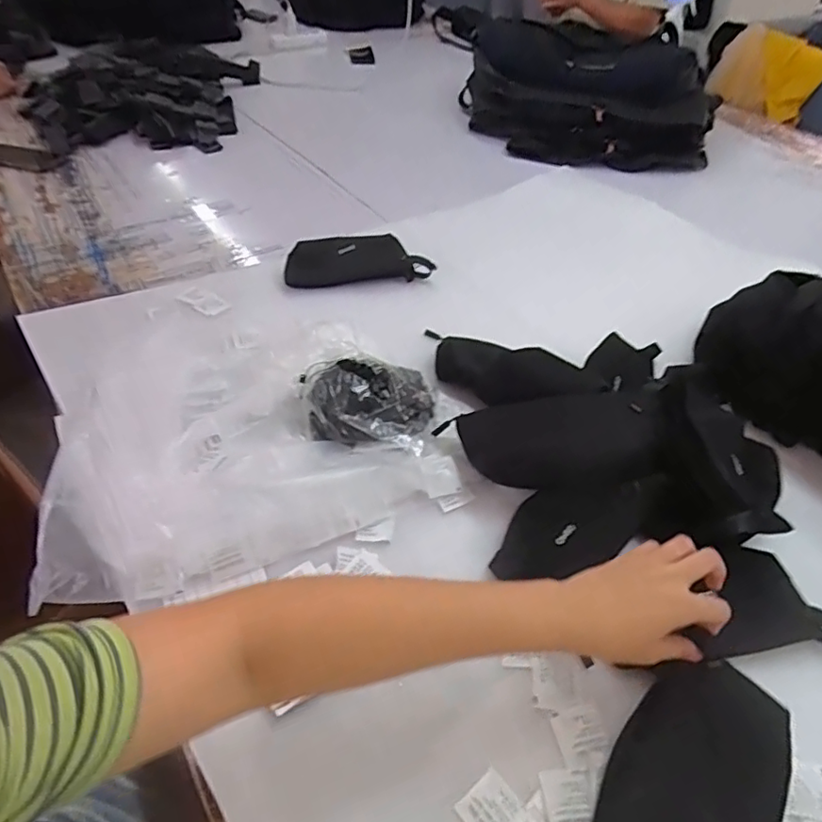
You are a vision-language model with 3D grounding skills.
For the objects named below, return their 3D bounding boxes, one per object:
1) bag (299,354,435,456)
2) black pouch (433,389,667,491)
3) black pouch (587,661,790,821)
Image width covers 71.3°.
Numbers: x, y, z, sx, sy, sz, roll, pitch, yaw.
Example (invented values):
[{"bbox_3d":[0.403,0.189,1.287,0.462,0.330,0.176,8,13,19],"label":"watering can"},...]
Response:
[{"bbox_3d":[-0.050,-0.017,0.656,0.147,0.048,0.130,4,45,0],"label":"bag"},{"bbox_3d":[0.150,0.033,0.598,0.206,0.090,0.017,-8,-1,13],"label":"black pouch"},{"bbox_3d":[0.193,0.265,0.402,0.105,0.023,0.182,14,53,37],"label":"black pouch"}]

